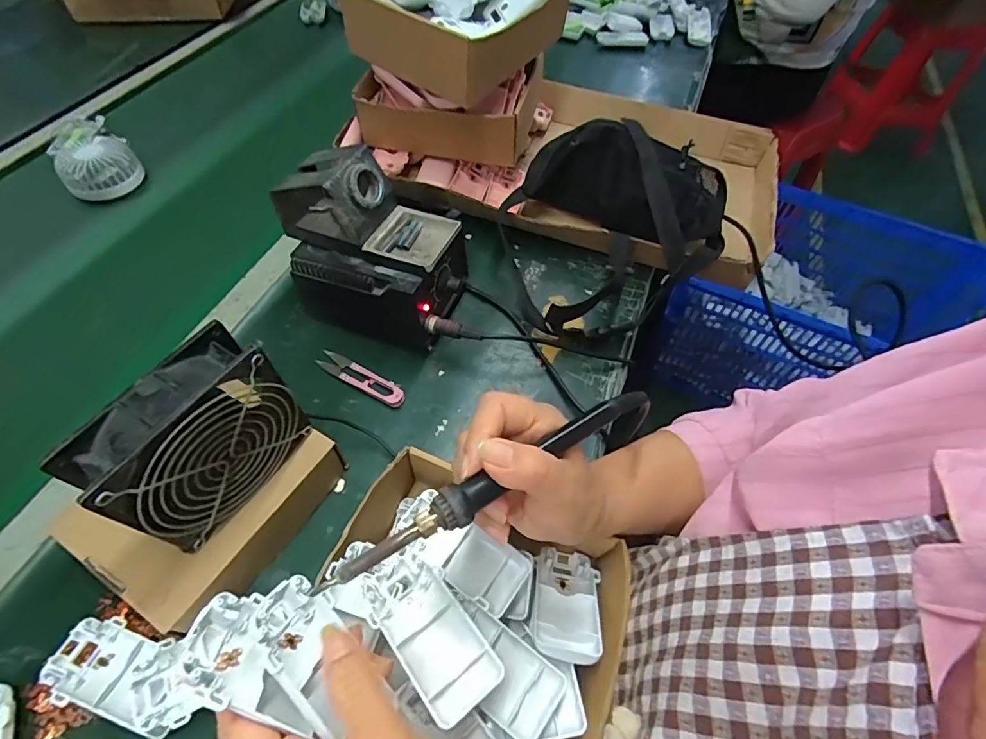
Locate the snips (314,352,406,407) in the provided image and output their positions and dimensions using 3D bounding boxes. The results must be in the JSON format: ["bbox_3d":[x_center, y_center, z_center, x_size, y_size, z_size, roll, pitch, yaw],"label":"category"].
[{"bbox_3d":[-0.133,0.007,0.488,0.103,0.011,0.024,26,59,13],"label":"snips"}]

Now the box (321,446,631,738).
[{"bbox_3d":[-0.017,0.172,0.323,0.196,0.074,0.184,19,57,9],"label":"box"}]

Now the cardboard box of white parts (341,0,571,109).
[{"bbox_3d":[-0.036,-0.429,0.576,0.185,0.082,0.227,30,60,15],"label":"cardboard box of white parts"}]

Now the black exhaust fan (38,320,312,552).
[{"bbox_3d":[-0.192,0.049,0.323,0.043,0.114,0.117,29,59,15],"label":"black exhaust fan"}]

